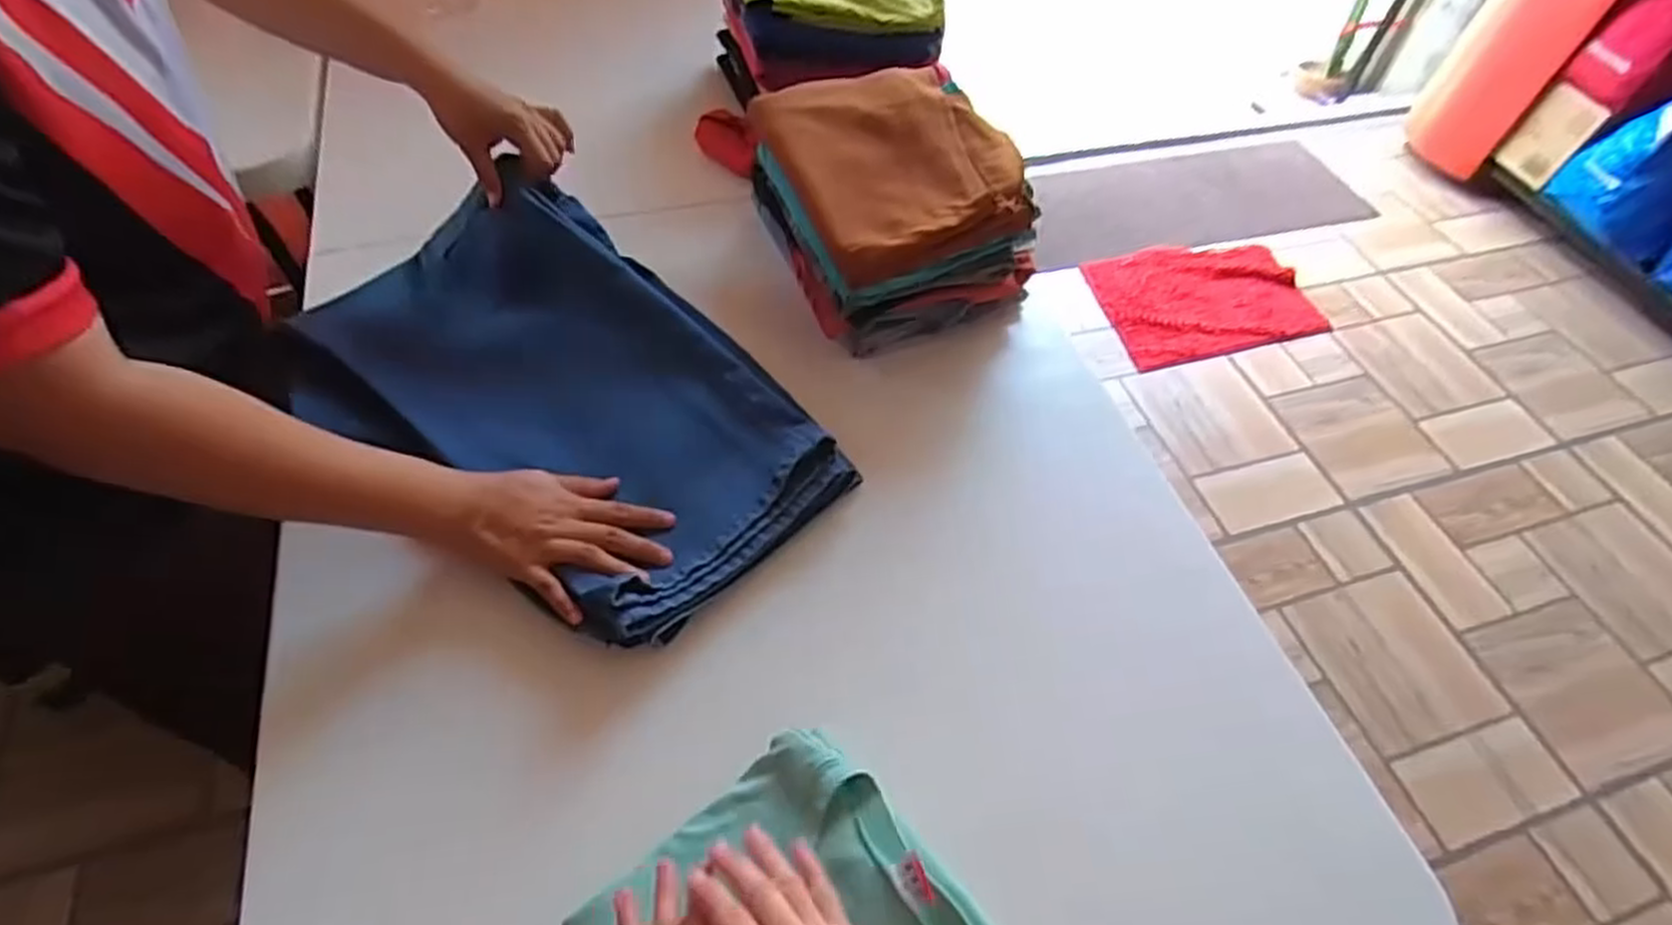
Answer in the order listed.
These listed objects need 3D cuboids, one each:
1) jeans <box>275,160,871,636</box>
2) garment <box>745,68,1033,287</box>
[{"bbox_3d":[-0.244,-0.067,0.681,0.482,0.079,0.284,37,61,19],"label":"jeans"},{"bbox_3d":[0.053,-0.302,0.769,0.202,0.043,0.271,-17,59,-15],"label":"garment"}]

